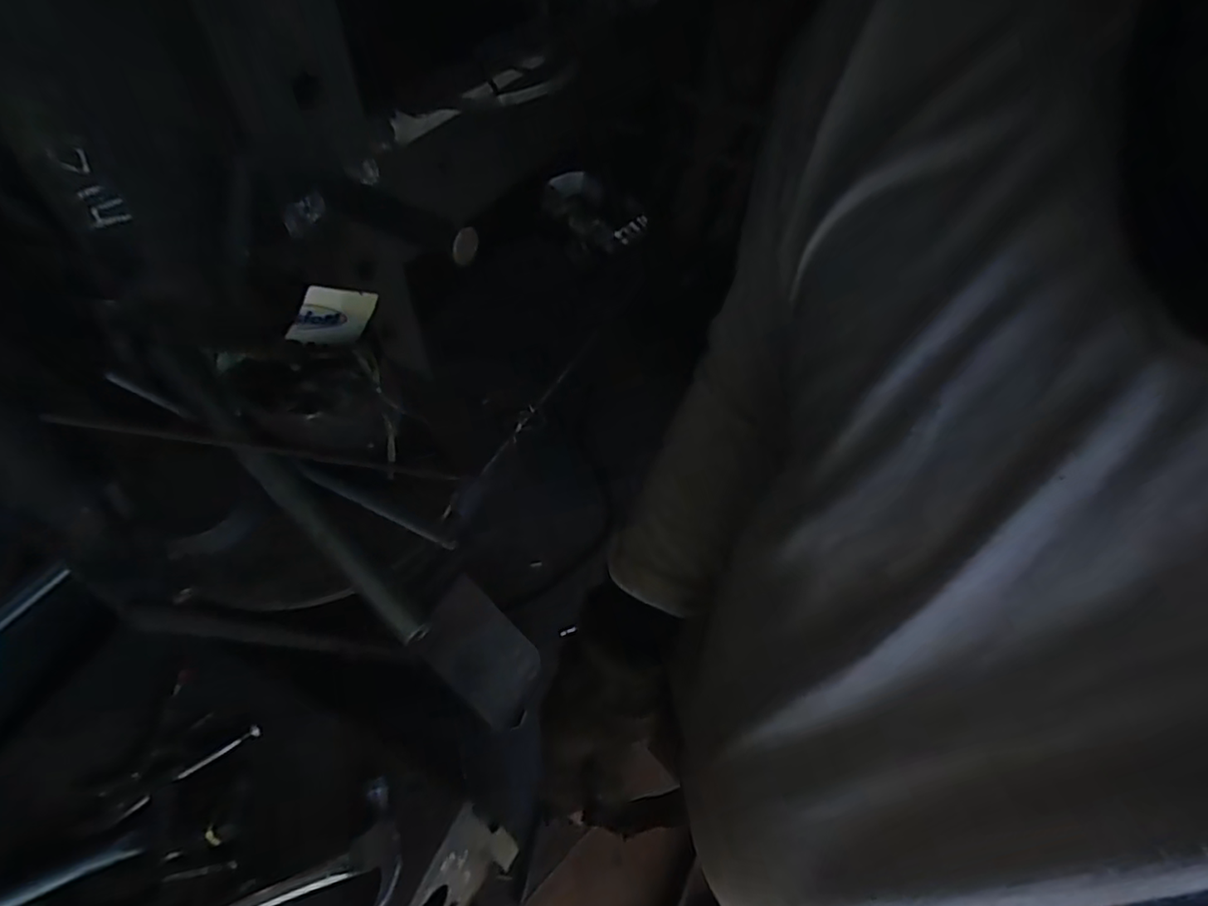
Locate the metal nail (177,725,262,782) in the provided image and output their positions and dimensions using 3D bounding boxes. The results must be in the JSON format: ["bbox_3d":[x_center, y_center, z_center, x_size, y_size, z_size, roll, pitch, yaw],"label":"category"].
[{"bbox_3d":[-0.424,0.332,0.694,0.084,0.013,0.013,-33,61,-23],"label":"metal nail"}]

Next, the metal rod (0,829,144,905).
[{"bbox_3d":[-0.562,0.423,0.599,0.213,0.020,0.022,-21,57,-16],"label":"metal rod"}]

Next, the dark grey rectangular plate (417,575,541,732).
[{"bbox_3d":[-0.211,0.355,1.111,0.247,0.012,0.151,52,48,-18],"label":"dark grey rectangular plate"}]

